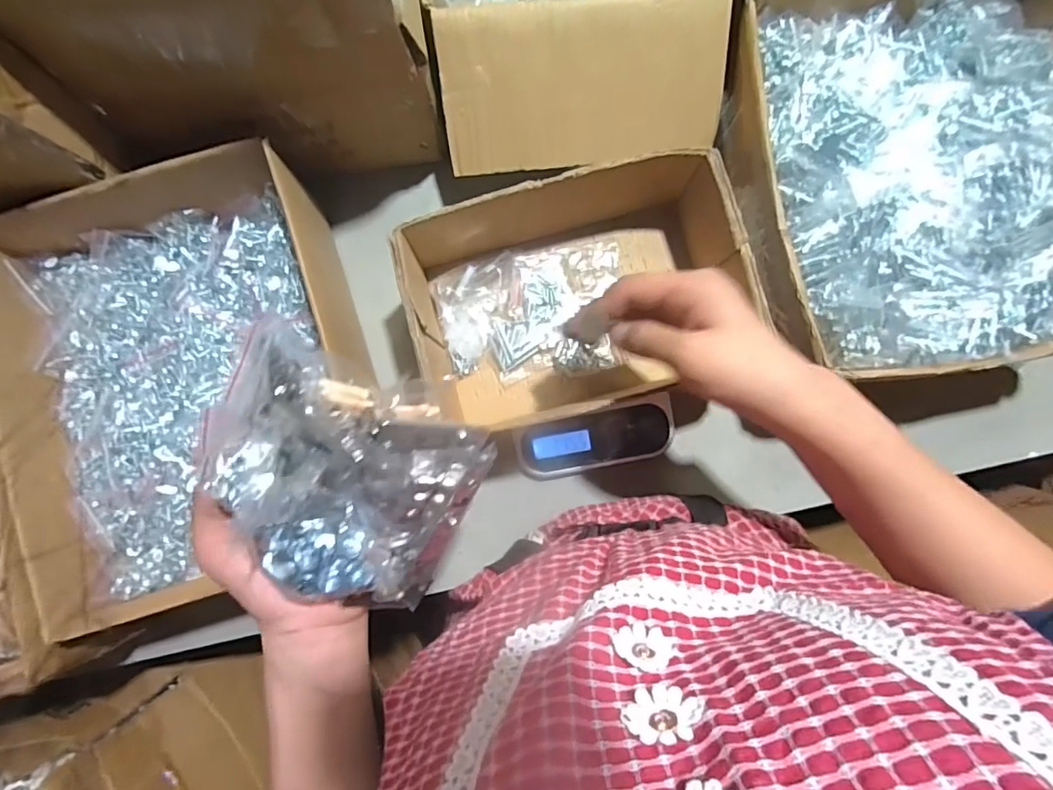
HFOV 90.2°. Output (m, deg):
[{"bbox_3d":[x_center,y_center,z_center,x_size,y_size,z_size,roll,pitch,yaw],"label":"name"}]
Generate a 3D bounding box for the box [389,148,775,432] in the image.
[{"bbox_3d":[0.037,-0.074,0.422,0.248,0.099,0.176,-13,88,1],"label":"box"}]

